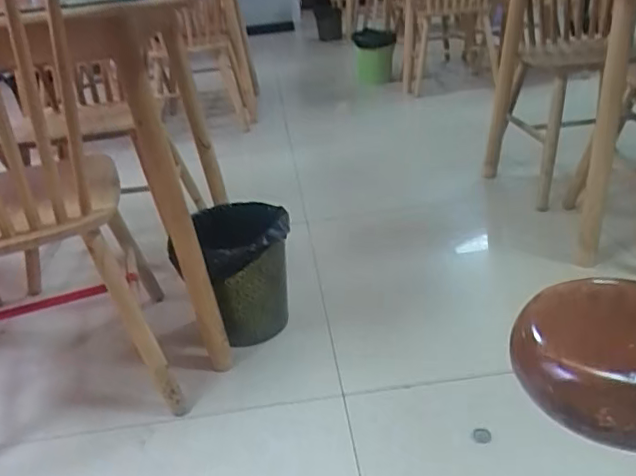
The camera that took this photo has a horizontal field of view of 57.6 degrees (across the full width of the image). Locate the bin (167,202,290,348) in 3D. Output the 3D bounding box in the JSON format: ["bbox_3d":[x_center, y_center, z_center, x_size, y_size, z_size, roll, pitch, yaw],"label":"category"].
[{"bbox_3d":[-0.156,0.084,1.270,0.211,0.260,0.240,0,29,14],"label":"bin"}]

